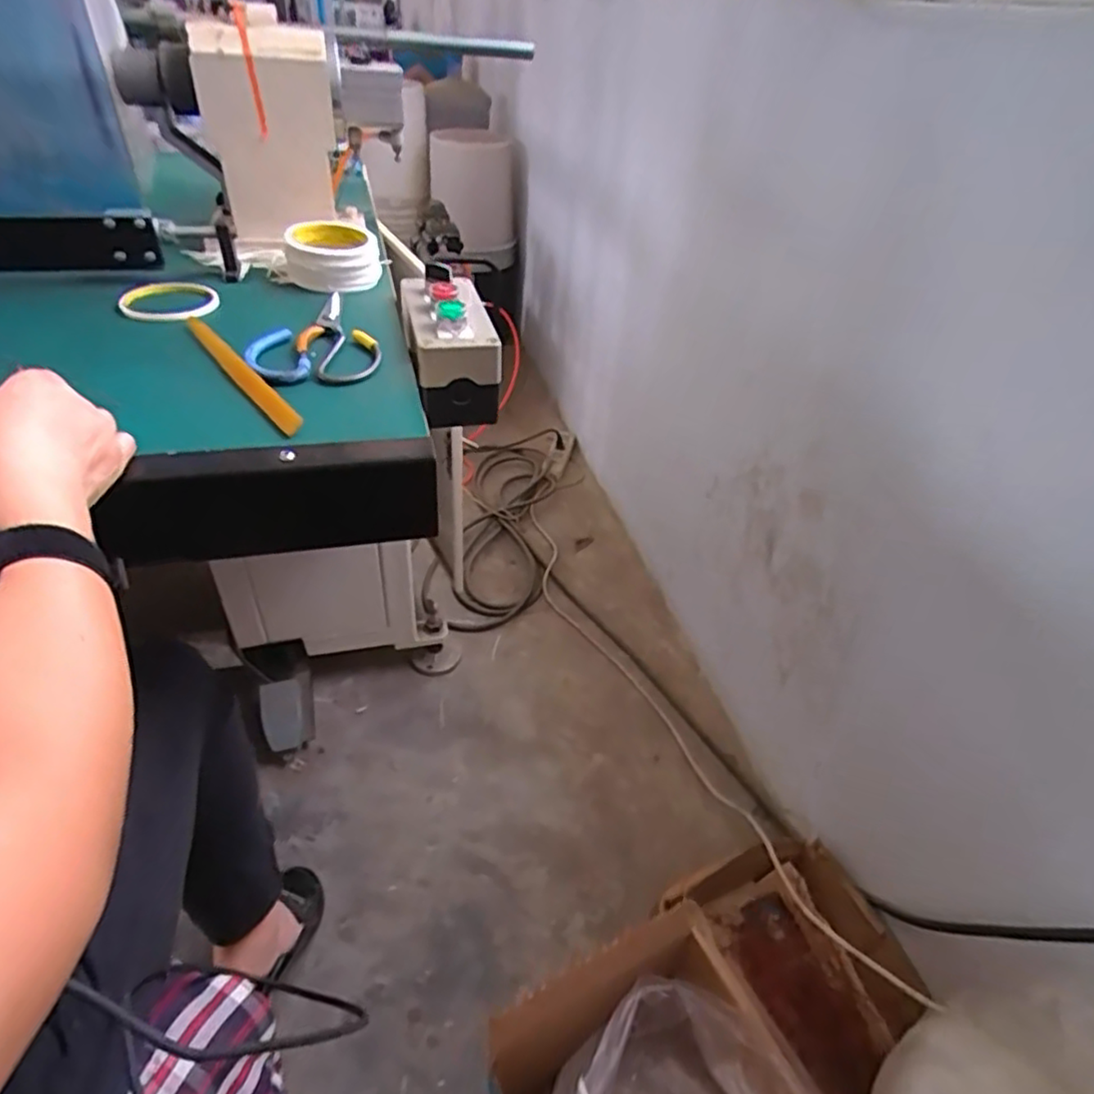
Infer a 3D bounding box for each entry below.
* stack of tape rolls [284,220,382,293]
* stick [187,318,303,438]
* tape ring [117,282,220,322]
[{"bbox_3d":[-0.231,-0.313,0.705,0.098,0.047,0.088,-7,42,-15],"label":"stack of tape rolls"},{"bbox_3d":[-0.249,-0.144,0.529,0.014,0.013,0.214,-25,49,-32],"label":"stick"},{"bbox_3d":[-0.368,-0.235,0.633,0.081,0.016,0.077,3,40,-3],"label":"tape ring"}]

